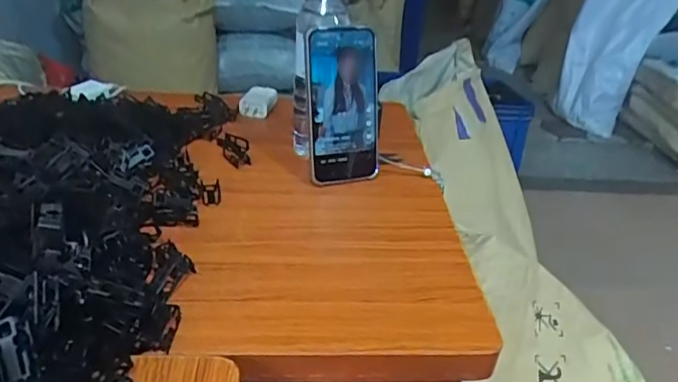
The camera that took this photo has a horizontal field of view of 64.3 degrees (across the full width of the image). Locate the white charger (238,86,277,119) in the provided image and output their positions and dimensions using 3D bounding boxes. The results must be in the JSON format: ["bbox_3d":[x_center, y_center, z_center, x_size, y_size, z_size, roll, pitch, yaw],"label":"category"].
[{"bbox_3d":[-0.114,-0.128,0.759,0.042,0.024,0.047,12,32,6],"label":"white charger"}]

